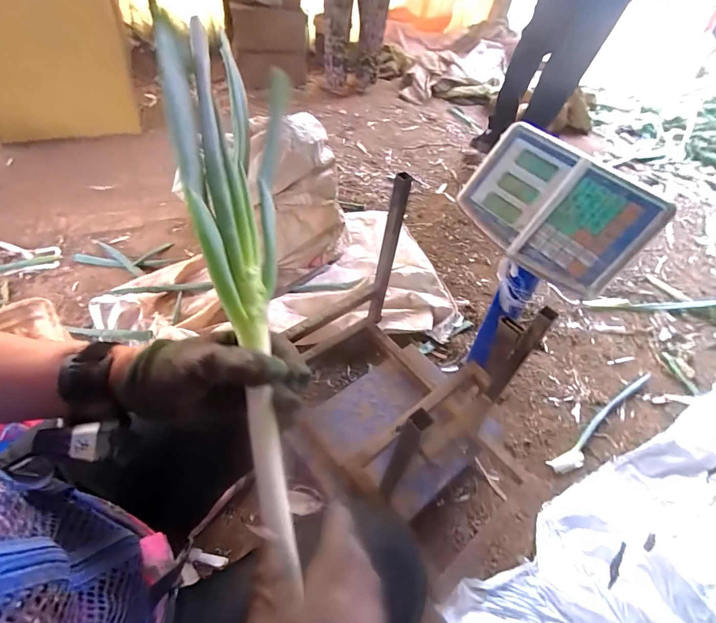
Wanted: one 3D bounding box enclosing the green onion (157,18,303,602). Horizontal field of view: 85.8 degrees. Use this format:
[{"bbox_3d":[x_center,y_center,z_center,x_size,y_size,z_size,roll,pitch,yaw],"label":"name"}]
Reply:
[{"bbox_3d":[-0.091,-0.040,0.340,0.102,0.050,0.467,-9,78,-13],"label":"green onion"}]

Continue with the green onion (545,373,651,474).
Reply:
[{"bbox_3d":[0.677,0.286,1.036,0.491,0.015,0.053,-25,57,-28],"label":"green onion"}]

